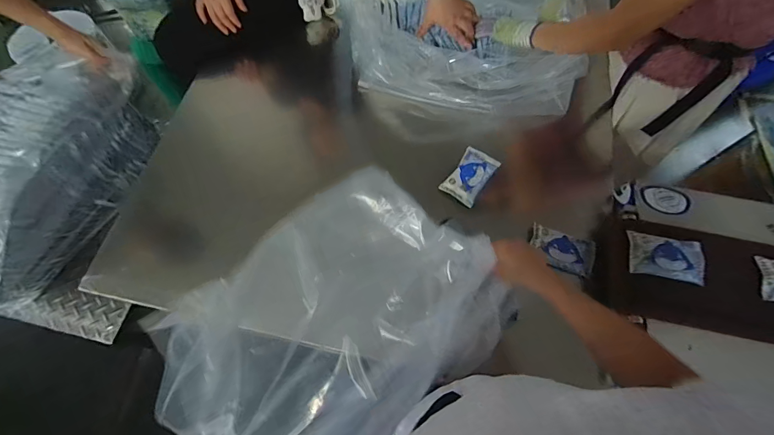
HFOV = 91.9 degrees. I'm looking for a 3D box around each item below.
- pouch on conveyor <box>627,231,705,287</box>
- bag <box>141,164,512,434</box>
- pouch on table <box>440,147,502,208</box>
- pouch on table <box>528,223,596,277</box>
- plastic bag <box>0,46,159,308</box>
[{"bbox_3d":[0.559,0.081,0.747,0.148,0.029,0.087,10,68,2],"label":"pouch on conveyor"},{"bbox_3d":[-0.111,0.190,0.636,0.541,0.156,0.384,-38,74,-15],"label":"bag"},{"bbox_3d":[0.199,-0.101,0.897,0.085,0.018,0.142,34,71,11],"label":"pouch on table"},{"bbox_3d":[0.388,0.074,0.827,0.148,0.029,0.079,23,74,3],"label":"pouch on table"},{"bbox_3d":[-0.897,-0.083,0.931,0.347,0.269,0.701,15,68,4],"label":"plastic bag"}]

